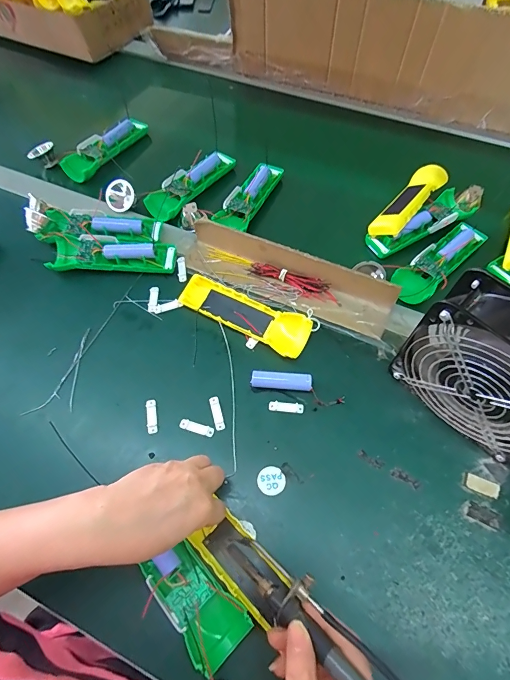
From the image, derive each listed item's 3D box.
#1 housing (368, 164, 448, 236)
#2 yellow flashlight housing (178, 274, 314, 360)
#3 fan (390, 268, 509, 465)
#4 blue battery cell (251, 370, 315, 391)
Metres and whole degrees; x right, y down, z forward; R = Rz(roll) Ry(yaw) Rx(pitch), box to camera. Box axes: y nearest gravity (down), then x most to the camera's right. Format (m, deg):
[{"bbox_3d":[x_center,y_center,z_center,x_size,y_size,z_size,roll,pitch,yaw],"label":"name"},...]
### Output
[{"bbox_3d":[0.221,-0.198,0.541,0.045,0.033,0.163,34,66,18],"label":"housing"},{"bbox_3d":[-0.014,-0.032,0.452,0.163,0.029,0.047,26,64,15],"label":"yellow flashlight housing"},{"bbox_3d":[0.218,0.032,0.348,0.066,0.148,0.149,-41,68,-19],"label":"fan"},{"bbox_3d":[0.030,0.045,0.418,0.067,0.014,0.018,4,61,3],"label":"blue battery cell"}]

